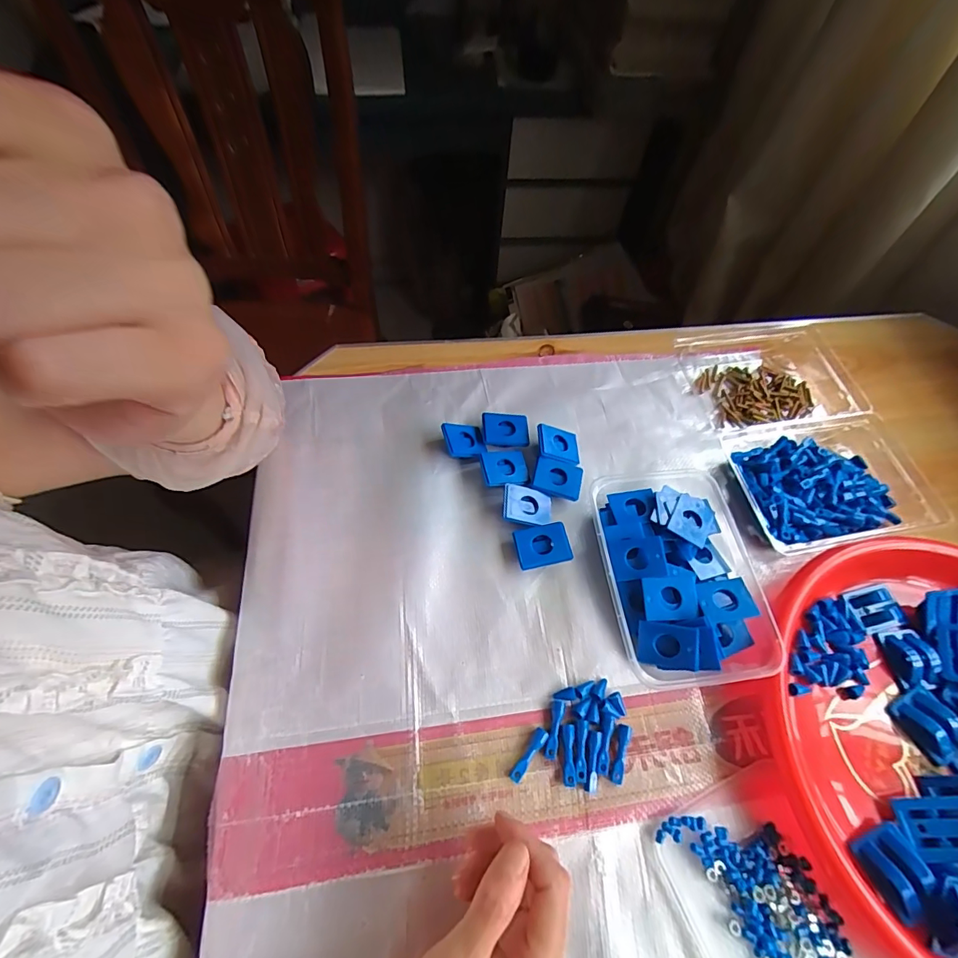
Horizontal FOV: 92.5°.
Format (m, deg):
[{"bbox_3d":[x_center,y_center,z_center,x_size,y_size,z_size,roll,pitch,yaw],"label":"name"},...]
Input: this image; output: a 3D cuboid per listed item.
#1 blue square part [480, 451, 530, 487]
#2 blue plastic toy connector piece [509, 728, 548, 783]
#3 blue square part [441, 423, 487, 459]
[{"bbox_3d":[0.023,-0.011,0.410,0.042,0.007,0.035,-9,62,-9],"label":"blue square part"},{"bbox_3d":[0.035,0.192,0.319,0.010,0.006,0.038,34,64,14],"label":"blue plastic toy connector piece"},{"bbox_3d":[-0.013,-0.034,0.421,0.039,0.008,0.035,0,55,-27],"label":"blue square part"}]

